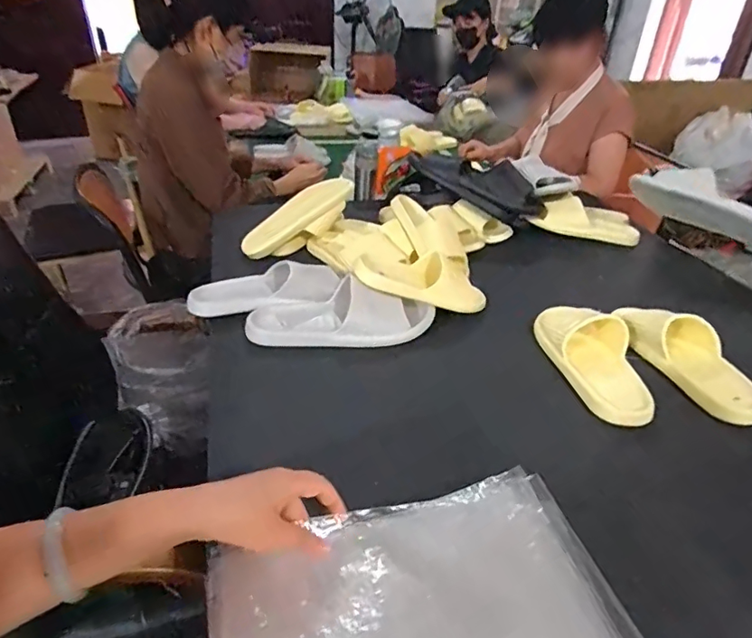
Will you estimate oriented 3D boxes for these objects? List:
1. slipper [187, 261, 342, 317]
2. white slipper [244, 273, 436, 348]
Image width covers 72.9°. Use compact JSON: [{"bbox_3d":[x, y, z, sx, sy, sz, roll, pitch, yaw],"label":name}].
[{"bbox_3d":[-0.183,-0.055,0.832,0.239,0.053,0.097,-3,34,-8],"label":"slipper"},{"bbox_3d":[-0.052,-0.015,0.770,0.282,0.070,0.099,0,33,-4],"label":"white slipper"}]

